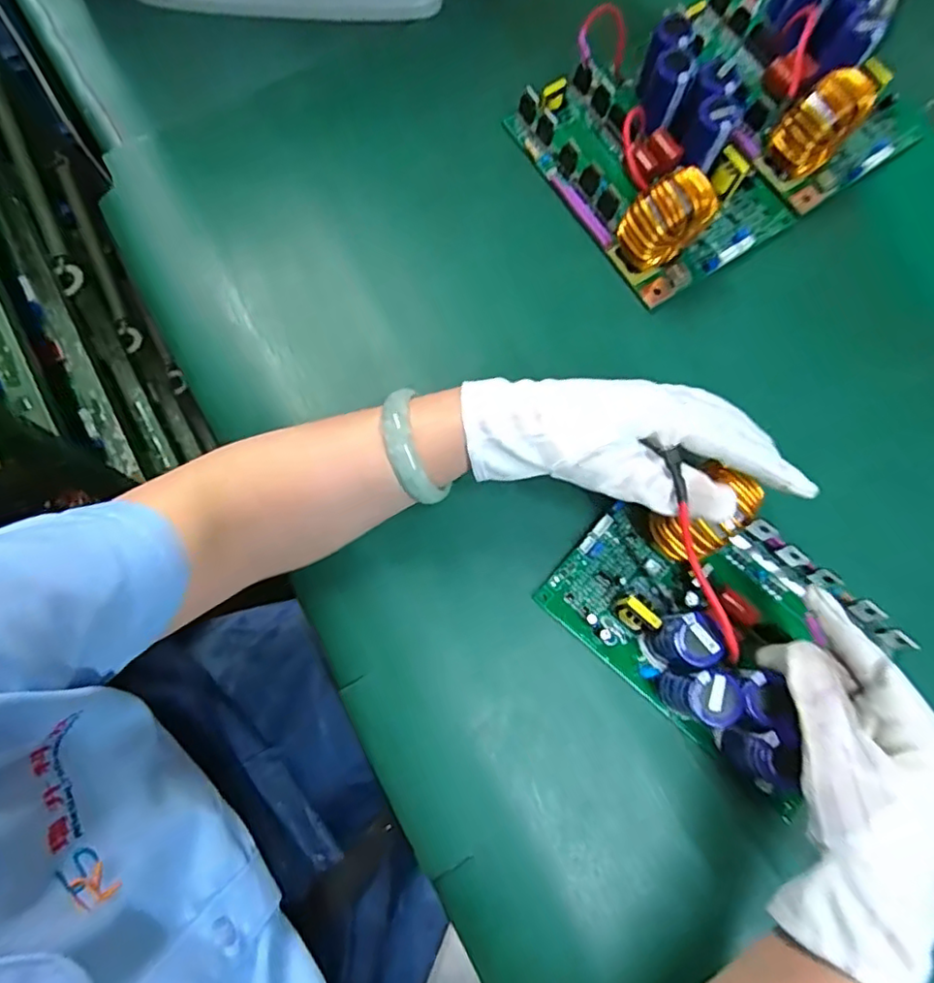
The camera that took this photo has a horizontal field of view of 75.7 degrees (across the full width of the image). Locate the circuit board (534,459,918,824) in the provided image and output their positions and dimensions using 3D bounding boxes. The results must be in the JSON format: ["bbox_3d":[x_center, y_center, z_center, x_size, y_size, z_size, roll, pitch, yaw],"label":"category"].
[{"bbox_3d":[0.156,0.073,0.361,0.182,0.063,0.129,40,80,9],"label":"circuit board"}]

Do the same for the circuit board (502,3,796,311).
[{"bbox_3d":[0.147,-0.258,0.445,0.155,0.064,0.192,-31,78,-7],"label":"circuit board"}]

